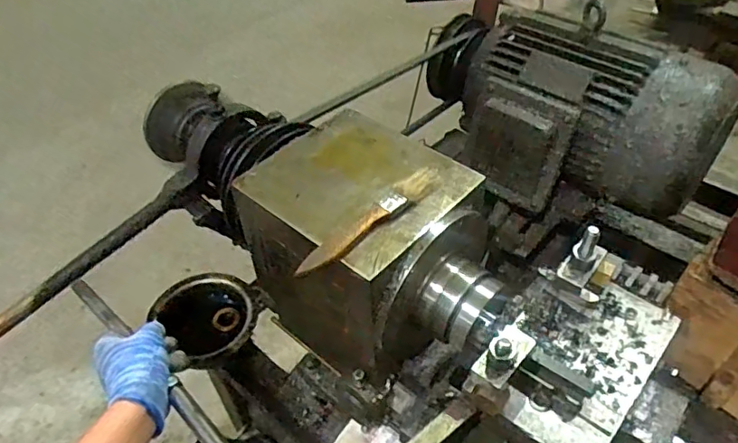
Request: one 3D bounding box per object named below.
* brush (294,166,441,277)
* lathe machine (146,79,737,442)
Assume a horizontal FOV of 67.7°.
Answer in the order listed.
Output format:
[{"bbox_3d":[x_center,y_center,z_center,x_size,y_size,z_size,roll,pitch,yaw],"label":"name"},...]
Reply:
[{"bbox_3d":[0.003,-0.004,0.441,0.152,0.010,0.022,-35,53,-28],"label":"brush"},{"bbox_3d":[0.133,0.241,0.465,0.761,0.342,0.372,30,53,22],"label":"lathe machine"}]

